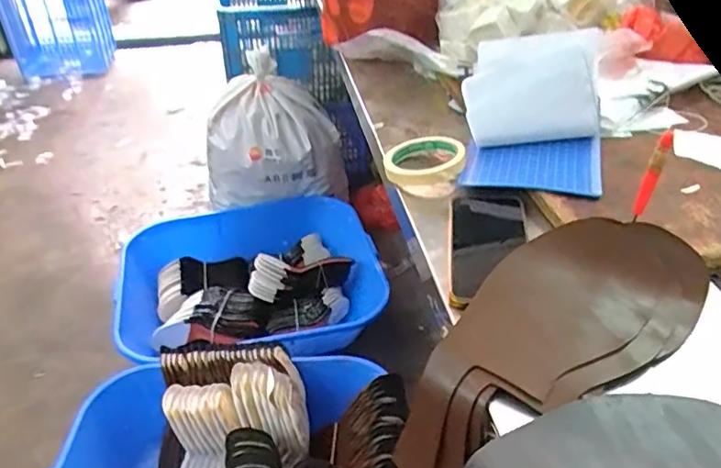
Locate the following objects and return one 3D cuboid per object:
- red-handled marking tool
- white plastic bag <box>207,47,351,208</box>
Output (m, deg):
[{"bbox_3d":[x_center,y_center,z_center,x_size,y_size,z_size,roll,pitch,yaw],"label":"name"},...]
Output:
[{"bbox_3d":[0.238,-0.045,0.472,0.012,0.081,0.011,17,41,24],"label":"red-handled marking tool"},{"bbox_3d":[-0.267,-0.306,1.624,0.371,0.347,0.328,-14,38,-15],"label":"white plastic bag"}]

